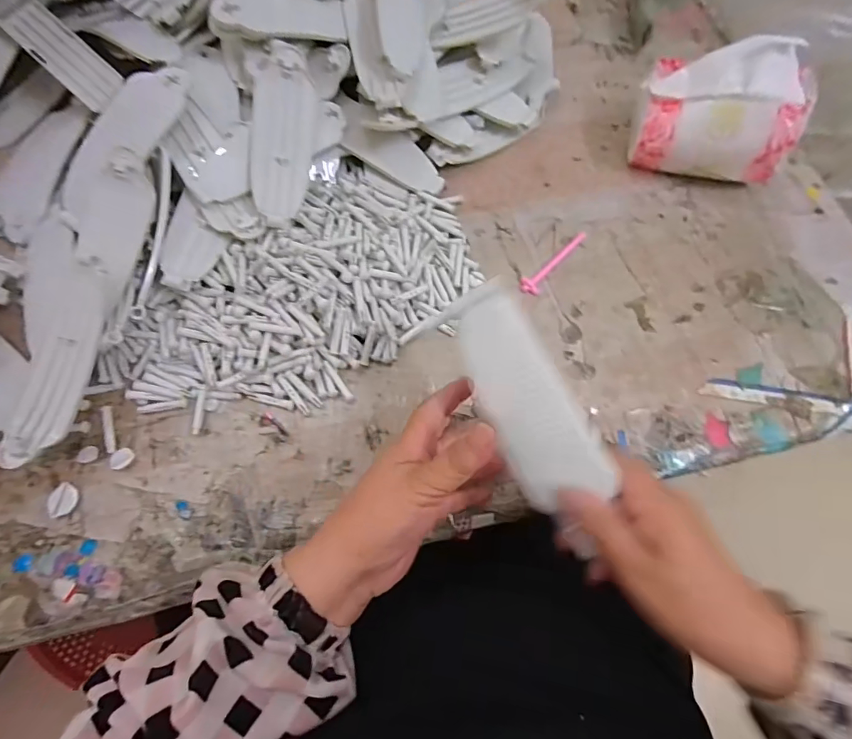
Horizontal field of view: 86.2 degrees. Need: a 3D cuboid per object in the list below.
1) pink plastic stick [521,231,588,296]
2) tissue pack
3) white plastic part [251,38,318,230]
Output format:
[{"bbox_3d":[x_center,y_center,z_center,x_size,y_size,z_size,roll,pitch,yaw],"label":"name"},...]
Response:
[{"bbox_3d":[0.119,-0.098,0.418,0.019,0.004,0.089,42,74,13],"label":"pink plastic stick"},{"bbox_3d":[0.269,-0.239,0.429,0.129,0.092,0.086,11,69,3],"label":"tissue pack"},{"bbox_3d":[-0.121,-0.198,0.387,0.050,0.015,0.165,4,80,-17],"label":"white plastic part"}]

